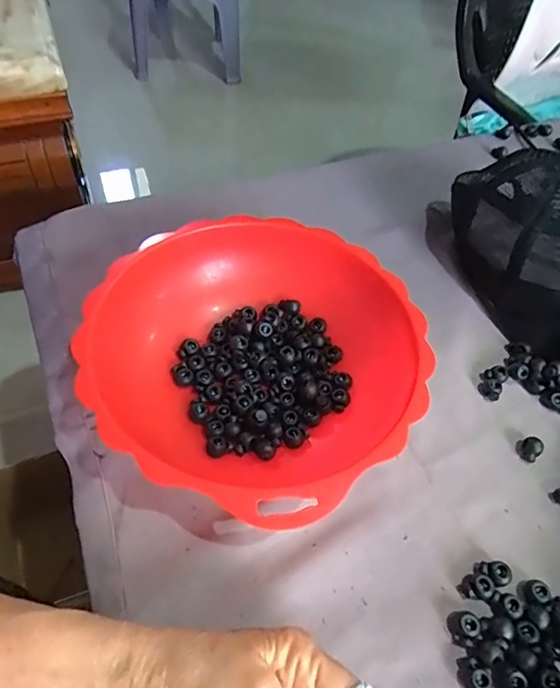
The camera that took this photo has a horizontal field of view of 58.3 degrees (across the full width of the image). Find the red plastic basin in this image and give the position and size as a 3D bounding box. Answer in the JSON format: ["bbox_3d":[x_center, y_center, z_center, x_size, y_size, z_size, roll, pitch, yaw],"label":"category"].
[{"bbox_3d":[-0.018,0.014,0.385,0.236,0.083,0.229,2,54,-3],"label":"red plastic basin"}]

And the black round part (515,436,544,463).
[{"bbox_3d":[0.195,0.081,0.391,0.015,0.014,0.017,-33,63,-25],"label":"black round part"}]

